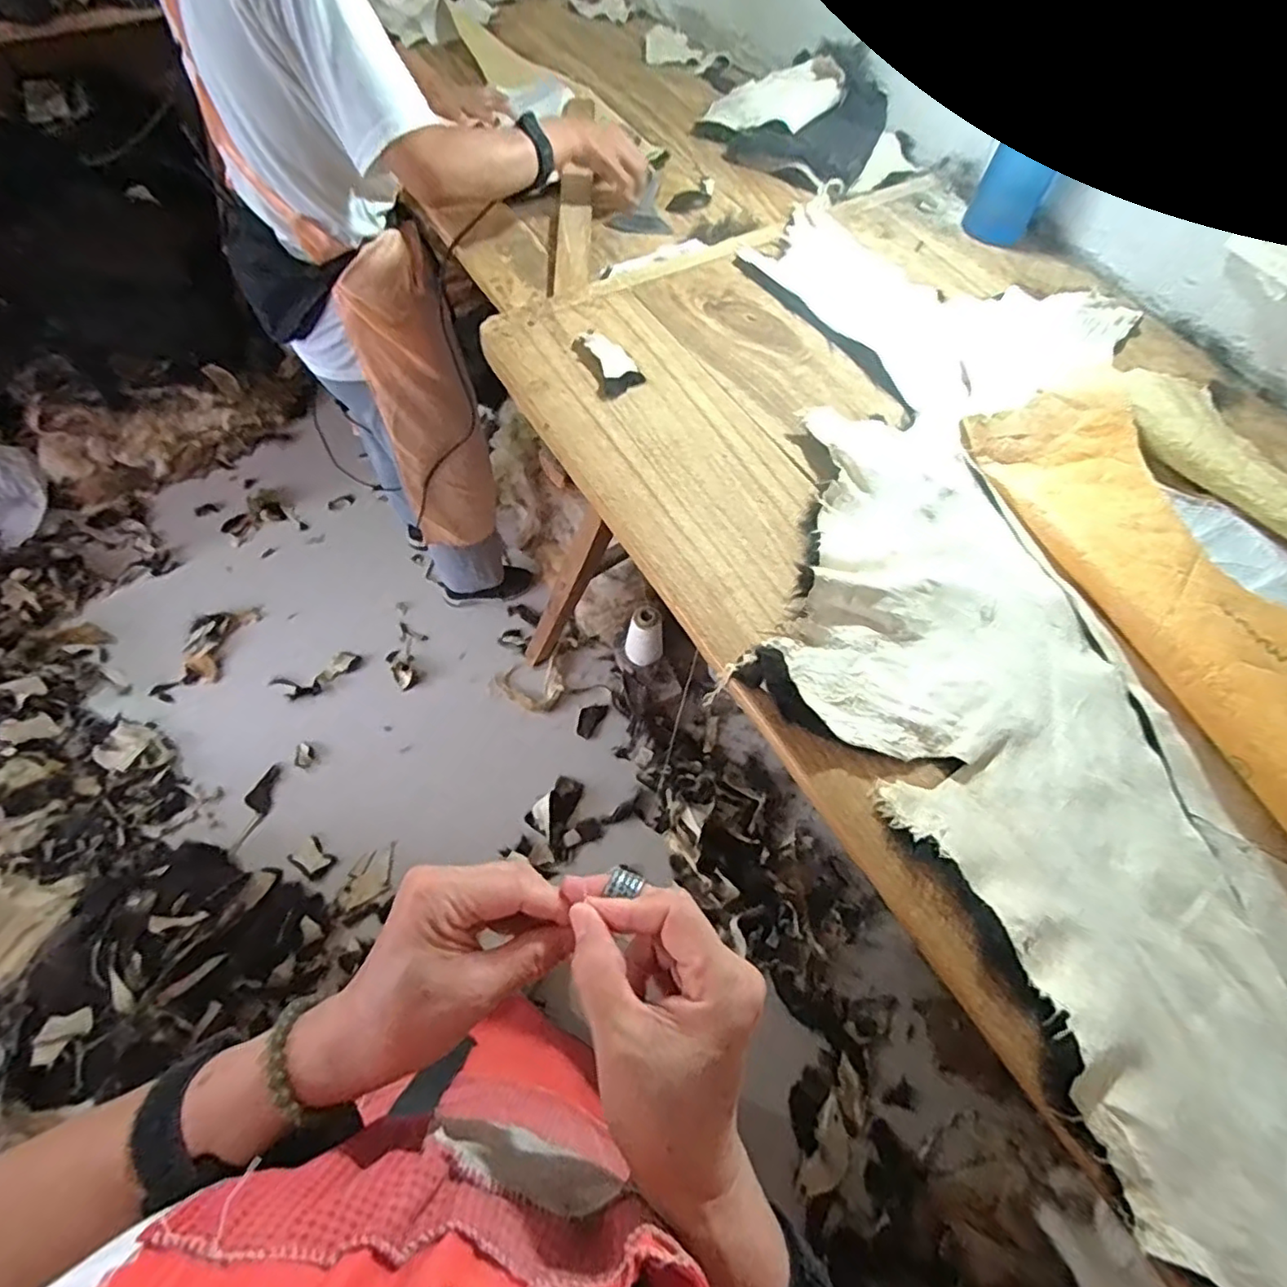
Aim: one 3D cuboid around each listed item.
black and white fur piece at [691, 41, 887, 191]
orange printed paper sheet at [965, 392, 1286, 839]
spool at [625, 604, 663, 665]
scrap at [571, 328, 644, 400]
[{"bbox_3d":[0.239,-0.850,1.005,0.284,0.095,0.232,28,64,13],"label":"black and white fur piece"},{"bbox_3d":[0.510,-0.017,0.541,0.189,0.049,0.562,-15,62,-10],"label":"orange printed paper sheet"},{"bbox_3d":[0.003,-0.022,1.478,0.085,0.186,0.087,1,61,-2],"label":"spool"},{"bbox_3d":[-0.040,-0.314,0.705,0.053,0.015,0.096,-24,64,-14],"label":"scrap"}]

